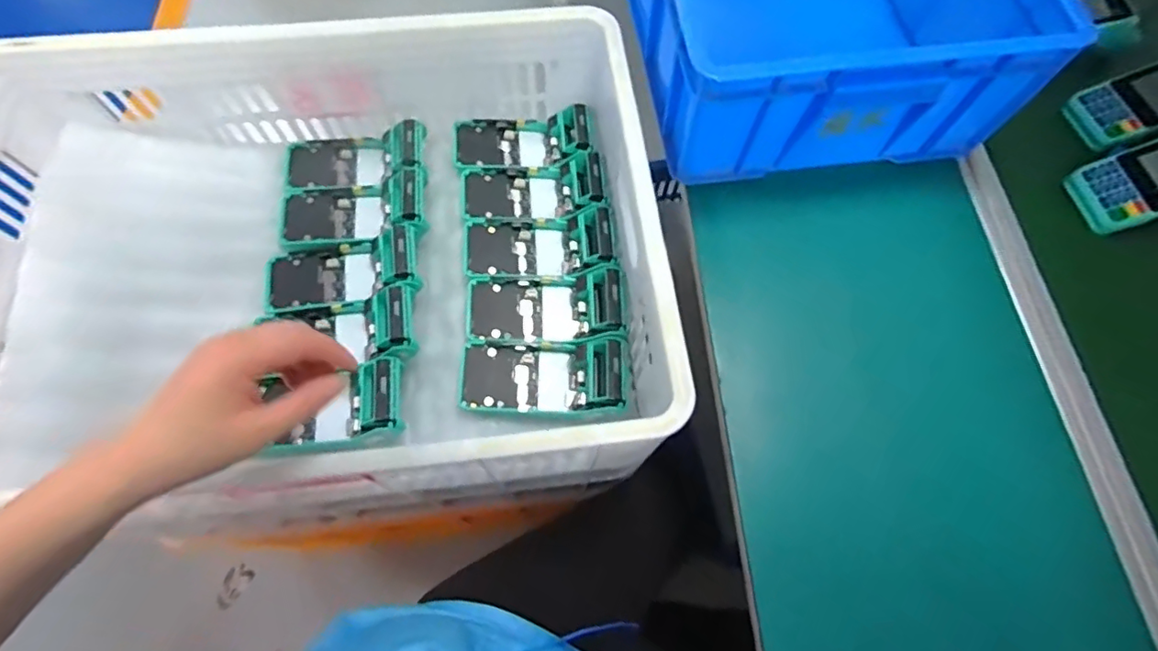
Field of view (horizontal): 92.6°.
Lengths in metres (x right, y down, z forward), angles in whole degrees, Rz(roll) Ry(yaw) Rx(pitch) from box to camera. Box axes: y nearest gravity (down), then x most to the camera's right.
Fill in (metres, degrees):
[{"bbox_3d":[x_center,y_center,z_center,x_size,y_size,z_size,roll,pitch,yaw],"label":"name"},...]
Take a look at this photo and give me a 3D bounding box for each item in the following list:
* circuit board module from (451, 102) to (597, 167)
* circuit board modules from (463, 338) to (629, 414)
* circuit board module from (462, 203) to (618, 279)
[{"bbox_3d":[-0.069,-0.226,0.682,0.169,0.047,0.078,-1,67,-2],"label":"circuit board module"},{"bbox_3d":[-0.035,0.053,0.571,0.165,0.046,0.071,1,67,0],"label":"circuit board modules"},{"bbox_3d":[-0.044,-0.089,0.627,0.163,0.044,0.074,-3,67,-2],"label":"circuit board module"}]

